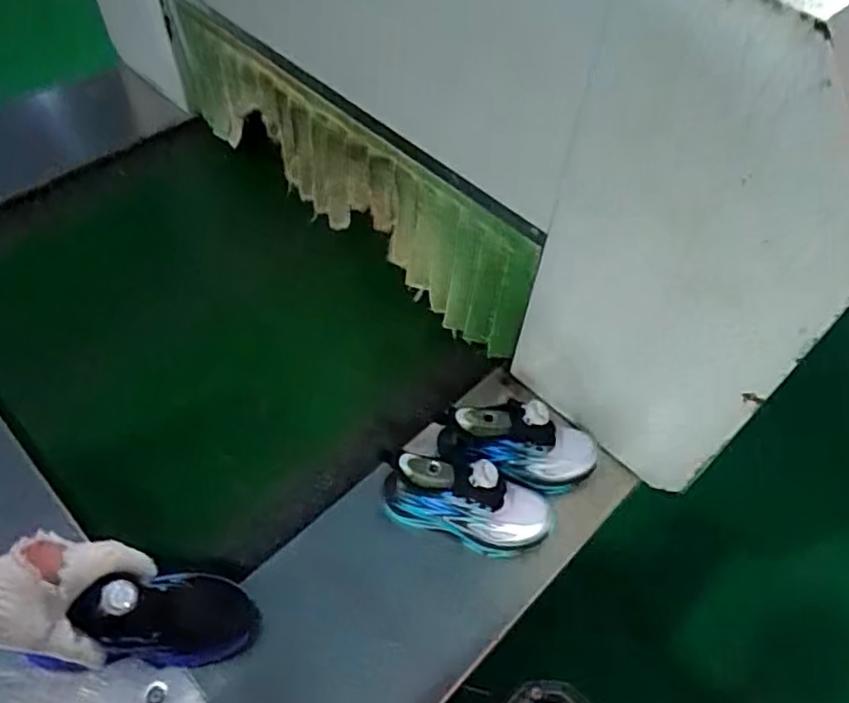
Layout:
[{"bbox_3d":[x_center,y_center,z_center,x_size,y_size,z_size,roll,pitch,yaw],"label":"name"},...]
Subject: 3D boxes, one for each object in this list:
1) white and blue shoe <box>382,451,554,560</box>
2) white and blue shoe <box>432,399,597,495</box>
[{"bbox_3d":[0.049,0.167,0.735,0.196,0.103,0.083,9,54,3],"label":"white and blue shoe"},{"bbox_3d":[0.113,0.109,0.773,0.194,0.096,0.078,6,54,1],"label":"white and blue shoe"}]

